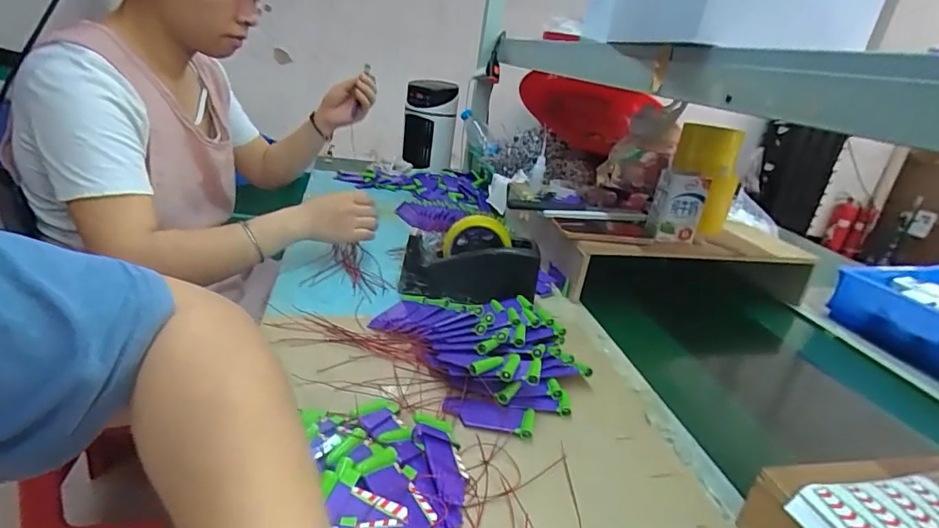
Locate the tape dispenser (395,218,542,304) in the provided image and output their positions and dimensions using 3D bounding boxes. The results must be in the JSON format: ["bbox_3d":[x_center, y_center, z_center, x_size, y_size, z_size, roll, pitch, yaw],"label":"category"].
[{"bbox_3d":[0.003,-0.003,0.660,0.181,0.103,0.055,9,24,5],"label":"tape dispenser"}]

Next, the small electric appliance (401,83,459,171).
[{"bbox_3d":[-0.101,-0.343,1.216,0.123,0.211,0.094,5,24,-9],"label":"small electric appliance"}]

